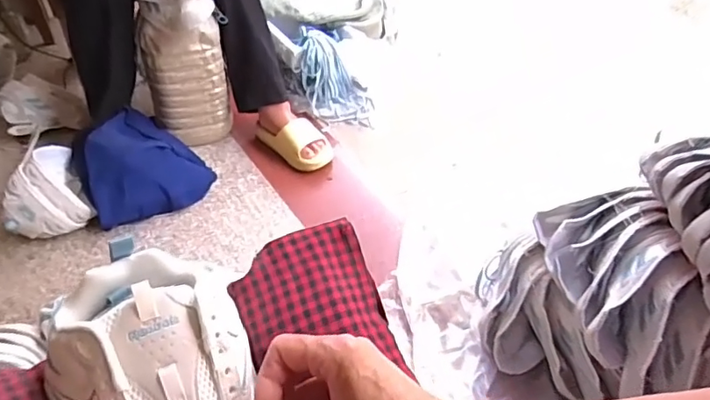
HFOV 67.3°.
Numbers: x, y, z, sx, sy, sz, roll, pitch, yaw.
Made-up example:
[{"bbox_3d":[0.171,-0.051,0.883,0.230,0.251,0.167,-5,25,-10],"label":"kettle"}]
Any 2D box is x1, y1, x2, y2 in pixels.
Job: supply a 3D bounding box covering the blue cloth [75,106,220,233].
[{"bbox_3d":[-0.475,-0.091,1.176,0.248,0.149,0.260,-24,47,-25],"label":"blue cloth"}]

